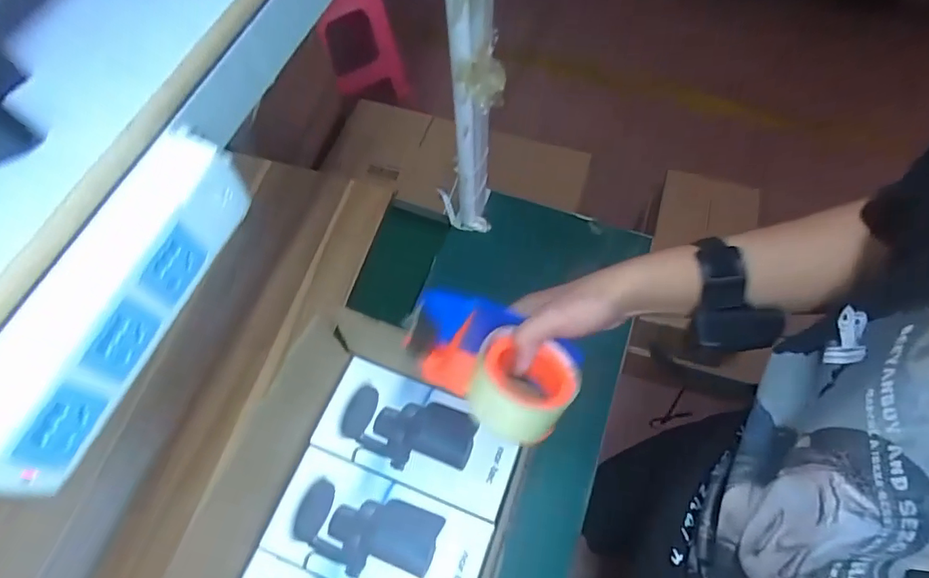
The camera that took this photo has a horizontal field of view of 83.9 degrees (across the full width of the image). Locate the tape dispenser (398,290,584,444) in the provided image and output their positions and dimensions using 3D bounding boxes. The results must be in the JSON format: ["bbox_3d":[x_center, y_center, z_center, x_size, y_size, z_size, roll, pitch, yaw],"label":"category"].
[{"bbox_3d":[0.021,0.061,0.425,0.138,0.071,0.090,25,67,14],"label":"tape dispenser"}]

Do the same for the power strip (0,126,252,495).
[{"bbox_3d":[-0.166,0.004,0.242,0.030,0.052,0.172,19,66,12],"label":"power strip"}]

